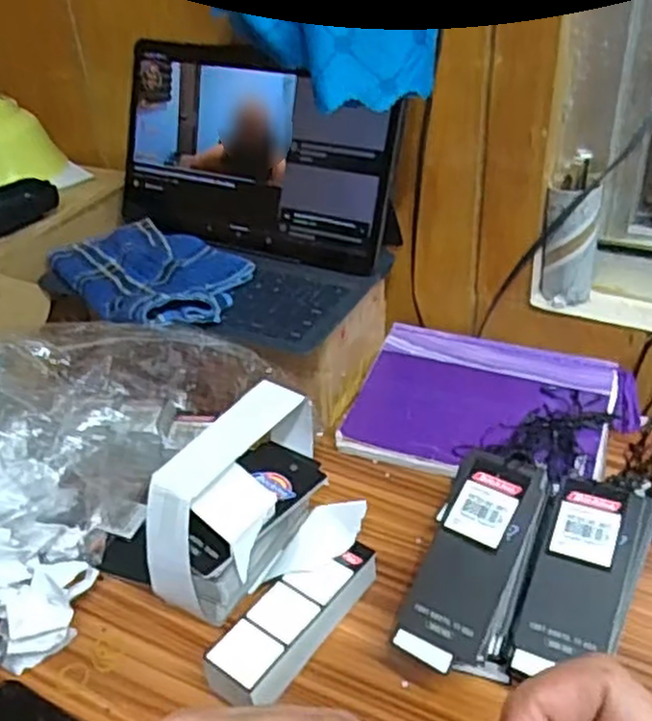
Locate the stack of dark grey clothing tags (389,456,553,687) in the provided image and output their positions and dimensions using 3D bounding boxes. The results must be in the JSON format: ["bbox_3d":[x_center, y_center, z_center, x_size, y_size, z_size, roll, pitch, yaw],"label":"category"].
[{"bbox_3d":[0.091,0.117,0.441,0.060,0.021,0.133,15,70,25],"label":"stack of dark grey clothing tags"}]

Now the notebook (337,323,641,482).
[{"bbox_3d":[0.135,0.039,0.615,0.216,0.018,0.151,11,49,22],"label":"notebook"}]

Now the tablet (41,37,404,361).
[{"bbox_3d":[-0.094,-0.143,0.613,0.269,0.148,0.177,17,39,26],"label":"tablet"}]

